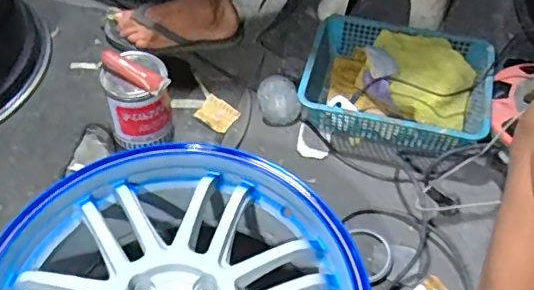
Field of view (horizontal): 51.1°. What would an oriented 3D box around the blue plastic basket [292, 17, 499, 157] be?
[{"bbox_3d":[0.221,-0.097,0.968,0.305,0.111,0.219,14,56,10],"label":"blue plastic basket"}]

